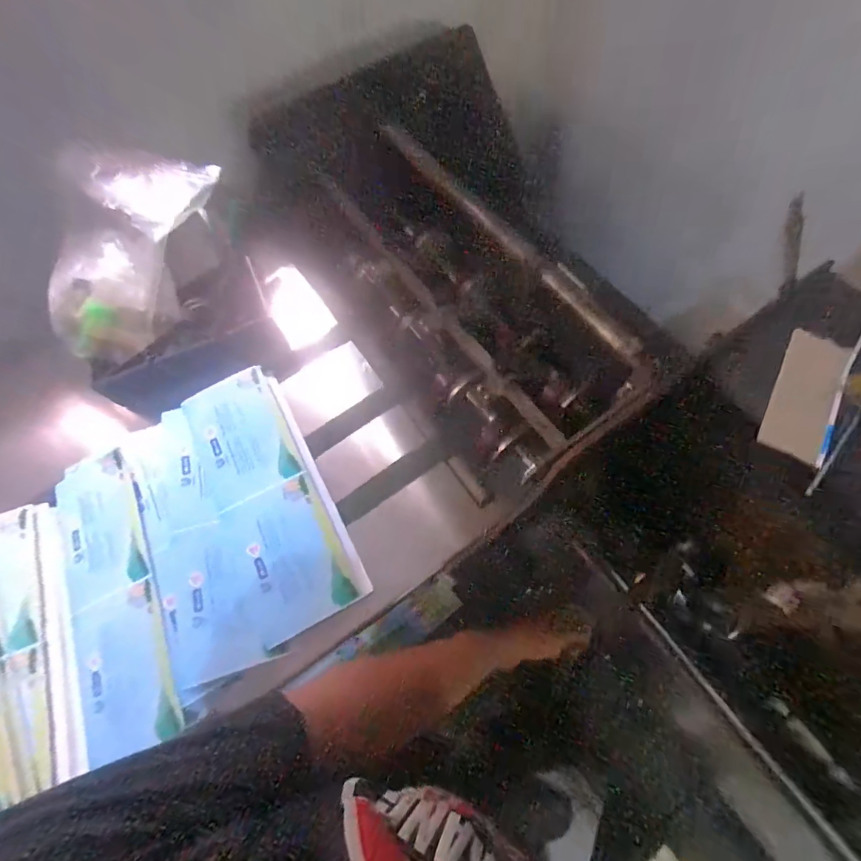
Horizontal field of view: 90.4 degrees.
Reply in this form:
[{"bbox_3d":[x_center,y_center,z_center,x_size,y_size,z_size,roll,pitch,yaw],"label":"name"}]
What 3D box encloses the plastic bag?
[{"bbox_3d":[-0.361,-0.214,0.515,0.133,0.073,0.272,23,91,6],"label":"plastic bag"}]

